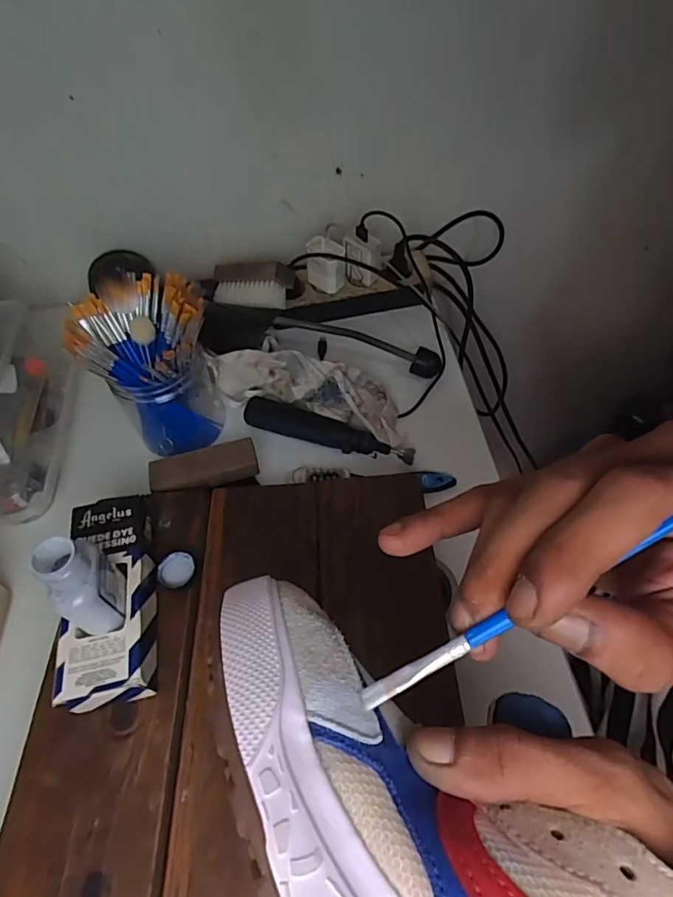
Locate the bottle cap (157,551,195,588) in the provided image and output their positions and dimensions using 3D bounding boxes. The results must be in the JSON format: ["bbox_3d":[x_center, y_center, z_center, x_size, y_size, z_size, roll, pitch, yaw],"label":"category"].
[{"bbox_3d":[-0.122,0.093,0.385,0.025,0.010,0.028,35,63,24],"label":"bottle cap"}]

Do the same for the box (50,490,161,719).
[{"bbox_3d":[-0.159,0.106,0.360,0.057,0.035,0.145,-12,55,-6],"label":"box"}]

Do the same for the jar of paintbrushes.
[{"bbox_3d":[-0.168,-0.075,0.474,0.114,0.138,0.102,-25,58,-14],"label":"jar of paintbrushes"}]

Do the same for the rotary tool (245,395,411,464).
[{"bbox_3d":[-0.011,-0.018,0.499,0.177,0.023,0.029,18,57,14],"label":"rotary tool"}]

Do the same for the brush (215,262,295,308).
[{"bbox_3d":[-0.100,-0.182,0.564,0.105,0.042,0.035,8,54,26],"label":"brush"}]

